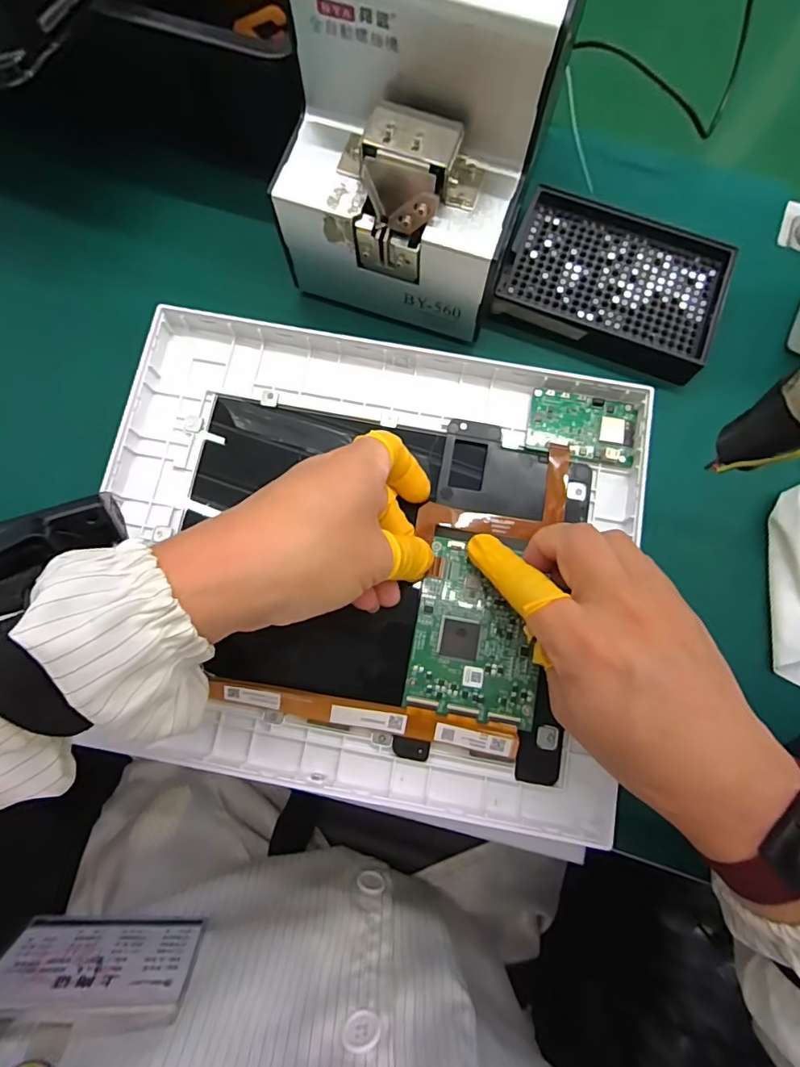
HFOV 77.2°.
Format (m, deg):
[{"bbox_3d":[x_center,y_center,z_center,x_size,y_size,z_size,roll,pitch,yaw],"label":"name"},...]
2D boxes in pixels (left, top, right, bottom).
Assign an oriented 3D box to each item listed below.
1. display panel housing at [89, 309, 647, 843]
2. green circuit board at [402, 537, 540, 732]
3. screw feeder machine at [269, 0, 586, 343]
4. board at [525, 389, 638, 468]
[{"bbox_3d":[-0.021,0.010,0.287,0.298,0.021,0.250,11,78,2],"label":"display panel housing"},{"bbox_3d":[0.043,0.053,0.273,0.068,0.004,0.090,11,78,2],"label":"green circuit board"},{"bbox_3d":[0.018,-0.233,0.271,0.127,0.136,0.179,19,78,3],"label":"screw feeder machine"},{"bbox_3d":[0.110,-0.065,0.303,0.064,0.004,0.039,11,78,2],"label":"board"}]

